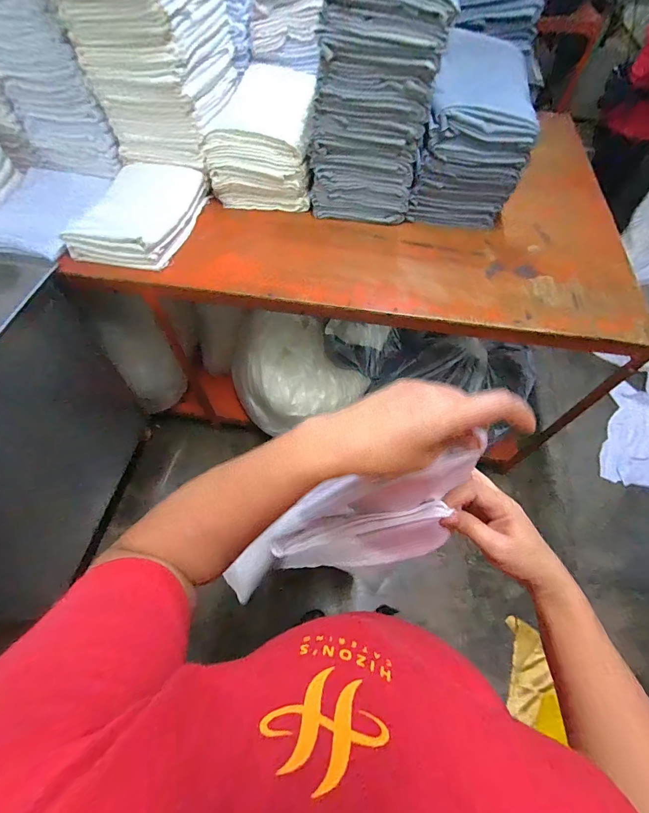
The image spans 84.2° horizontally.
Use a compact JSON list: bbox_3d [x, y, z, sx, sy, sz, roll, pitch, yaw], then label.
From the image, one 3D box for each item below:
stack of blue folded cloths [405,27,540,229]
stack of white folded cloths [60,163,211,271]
[{"bbox_3d":[0.384,-0.724,0.964,0.249,0.294,0.379,9,60,5],"label":"stack of blue folded cloths"},{"bbox_3d":[-0.492,-0.522,0.957,0.281,0.058,0.378,6,60,3],"label":"stack of white folded cloths"}]

